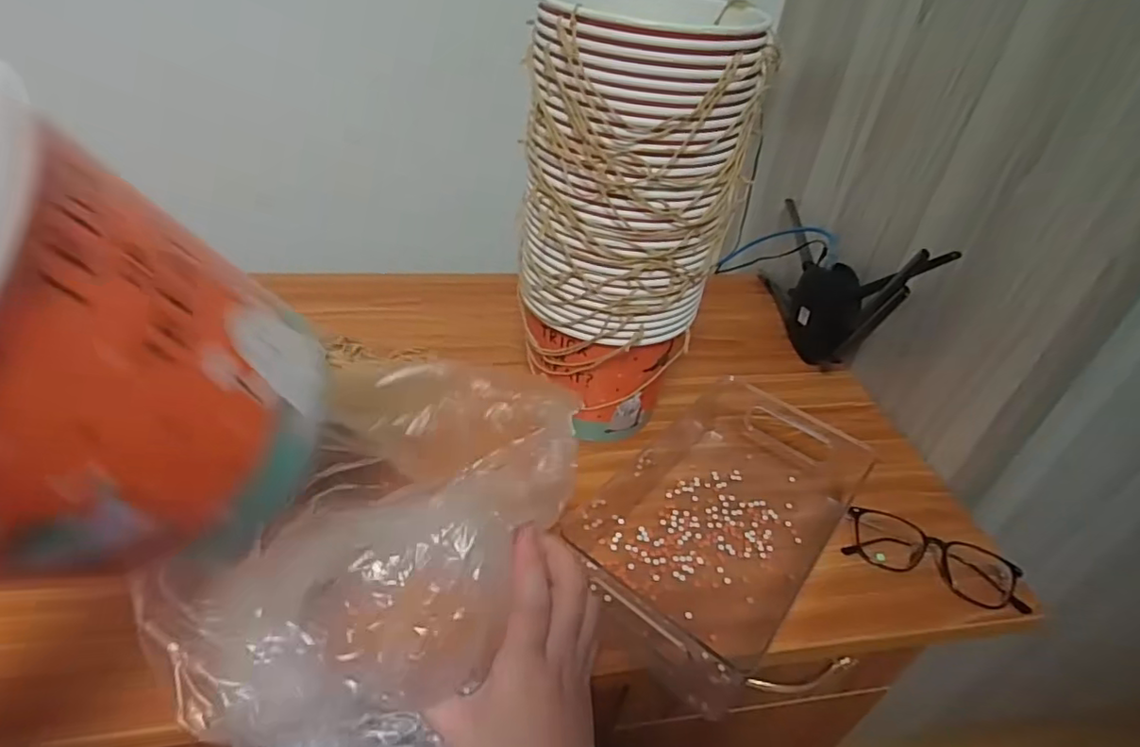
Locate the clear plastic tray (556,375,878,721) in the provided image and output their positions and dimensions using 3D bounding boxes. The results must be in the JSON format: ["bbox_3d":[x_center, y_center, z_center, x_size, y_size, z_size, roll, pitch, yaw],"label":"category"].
[{"bbox_3d":[0.132,0.112,0.510,0.176,0.055,0.308,30,44,27],"label":"clear plastic tray"}]

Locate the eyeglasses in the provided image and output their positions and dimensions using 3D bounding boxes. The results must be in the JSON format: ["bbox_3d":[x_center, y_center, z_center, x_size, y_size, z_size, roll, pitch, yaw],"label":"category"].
[{"bbox_3d":[0.310,0.152,0.508,0.133,0.024,0.058,18,39,14],"label":"eyeglasses"}]

